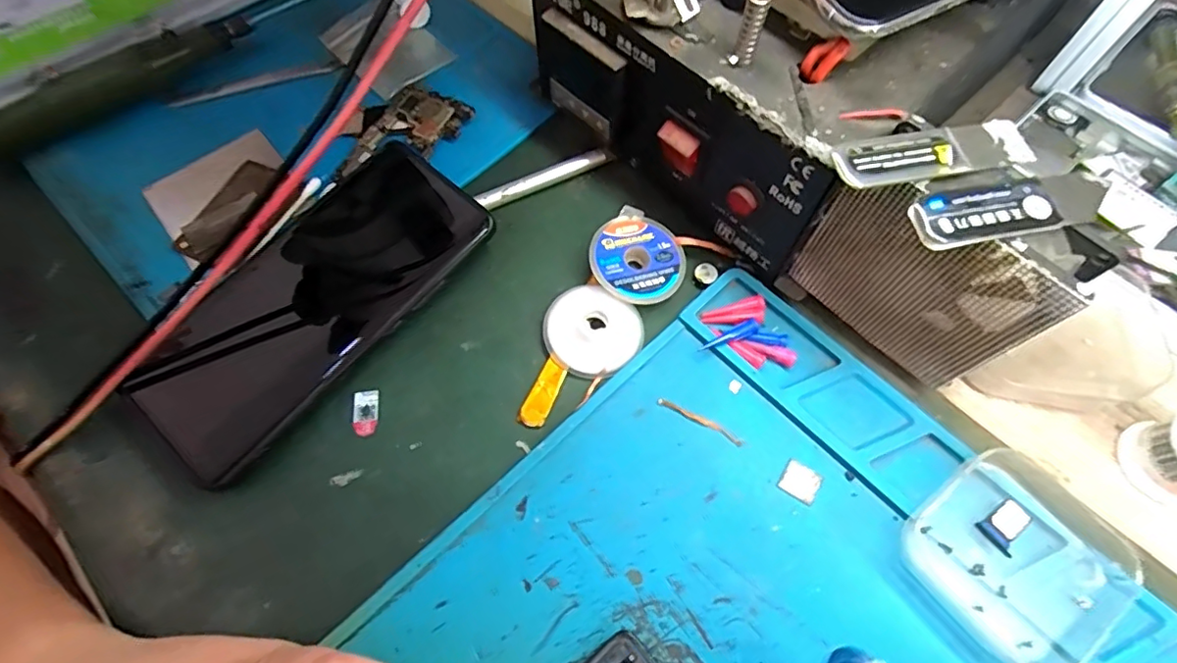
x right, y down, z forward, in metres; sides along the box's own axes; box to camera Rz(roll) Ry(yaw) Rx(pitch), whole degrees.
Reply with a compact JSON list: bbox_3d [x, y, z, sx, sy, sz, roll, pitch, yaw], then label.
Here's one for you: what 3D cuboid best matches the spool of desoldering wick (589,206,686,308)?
[{"bbox_3d":[0.023,-0.034,0.265,0.045,0.013,0.045,-1,65,2],"label":"spool of desoldering wick"}]

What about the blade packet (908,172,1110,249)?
[{"bbox_3d":[0.133,-0.040,0.176,0.064,0.005,0.019,-11,65,-3],"label":"blade packet"}]

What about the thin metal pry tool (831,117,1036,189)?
[{"bbox_3d":[0.114,-0.059,0.185,0.070,0.004,0.017,-11,73,-9],"label":"thin metal pry tool"}]

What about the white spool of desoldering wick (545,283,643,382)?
[{"bbox_3d":[0.001,-0.001,0.254,0.043,0.009,0.039,31,70,15],"label":"white spool of desoldering wick"}]

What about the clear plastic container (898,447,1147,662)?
[{"bbox_3d":[0.161,0.082,0.208,0.070,0.014,0.068,-37,69,-14],"label":"clear plastic container"}]

